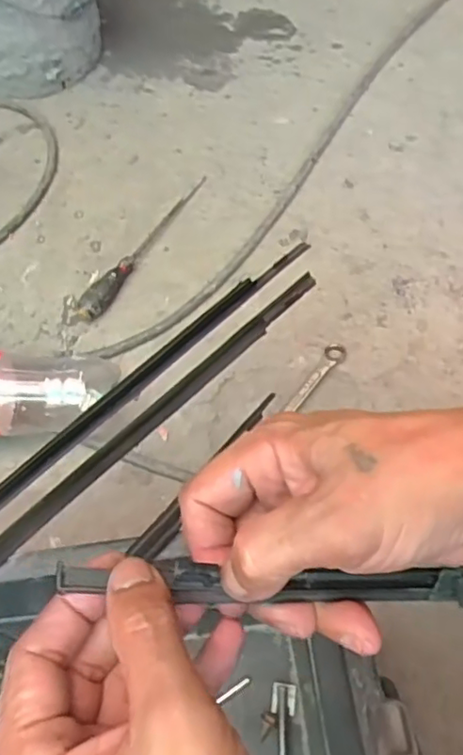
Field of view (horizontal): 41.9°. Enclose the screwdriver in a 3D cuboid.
[{"bbox_3d":[-0.122,-0.191,0.842,0.026,0.033,0.288,25,65,16],"label":"screwdriver"}]

